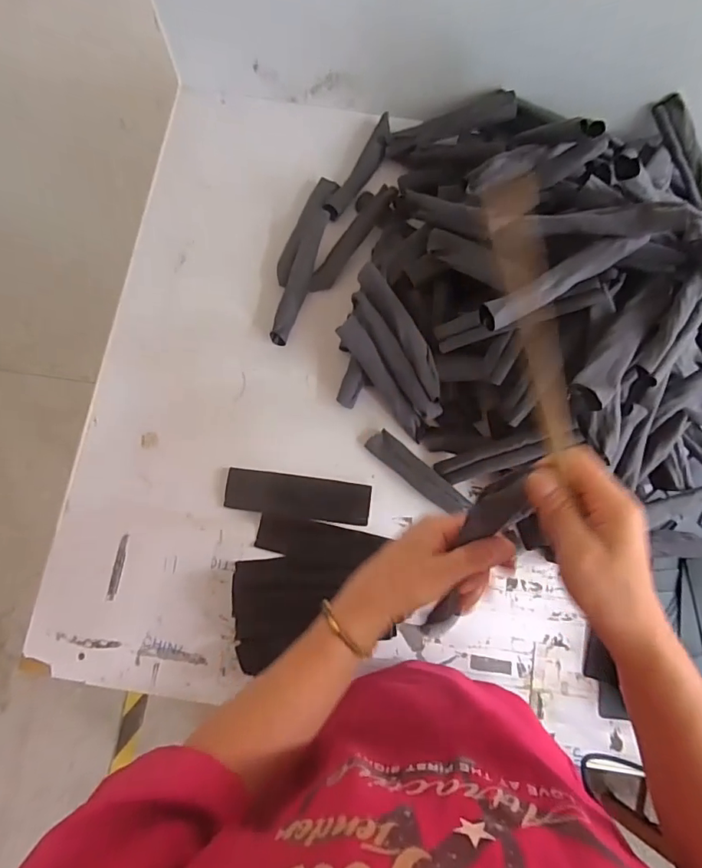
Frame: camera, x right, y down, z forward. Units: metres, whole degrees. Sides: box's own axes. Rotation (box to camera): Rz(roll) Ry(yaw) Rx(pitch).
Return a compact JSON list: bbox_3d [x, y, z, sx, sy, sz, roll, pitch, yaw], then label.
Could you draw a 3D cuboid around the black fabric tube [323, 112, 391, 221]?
[{"bbox_3d":[0.017,-0.394,0.733,0.036,0.021,0.200,26,79,5],"label":"black fabric tube"}]

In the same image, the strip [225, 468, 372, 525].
[{"bbox_3d":[-0.069,0.082,0.647,0.186,0.004,0.053,7,80,0],"label":"strip"}]

